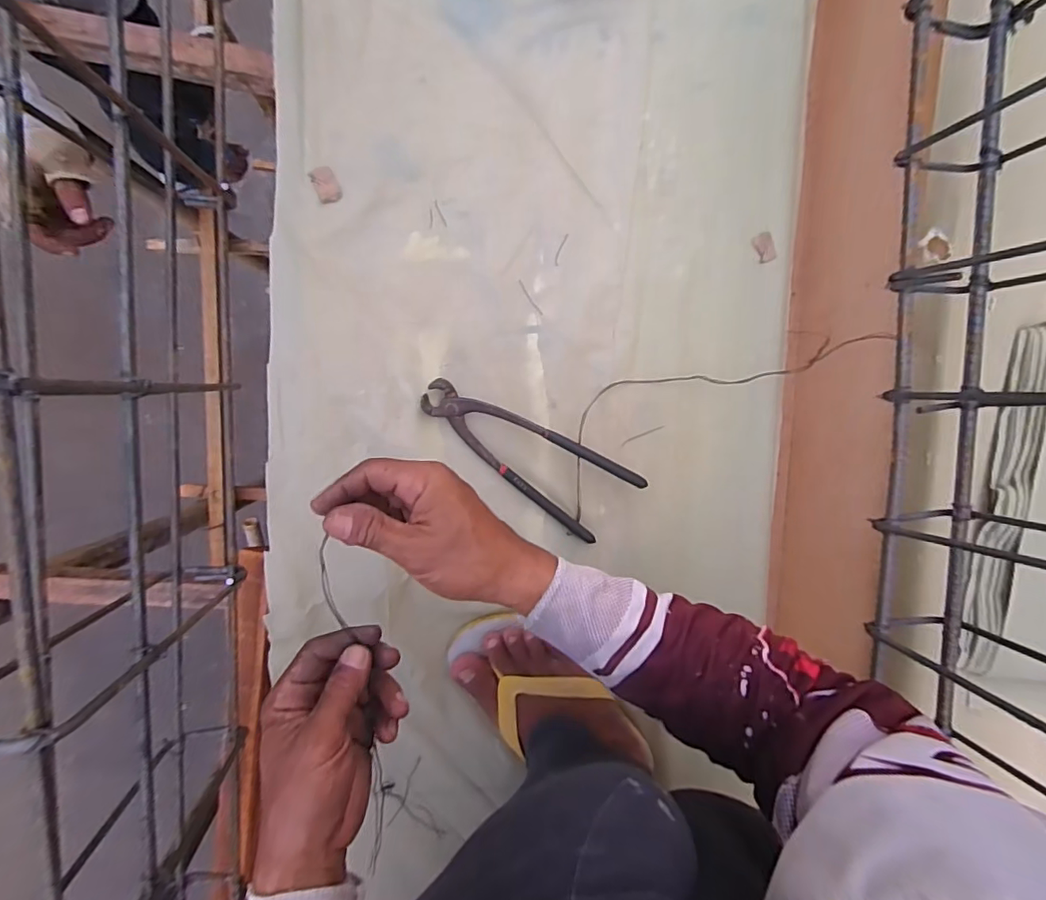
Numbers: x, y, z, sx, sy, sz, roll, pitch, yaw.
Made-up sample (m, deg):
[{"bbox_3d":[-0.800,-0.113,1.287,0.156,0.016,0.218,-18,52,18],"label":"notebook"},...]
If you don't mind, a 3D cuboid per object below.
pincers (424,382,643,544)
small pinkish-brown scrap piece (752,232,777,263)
[{"bbox_3d":[0.004,0.002,0.491,0.209,0.029,0.078,34,91,-10],"label":"pincers"},{"bbox_3d":[0.242,-0.202,0.529,0.020,0.004,0.029,-24,99,-4],"label":"small pinkish-brown scrap piece"}]

